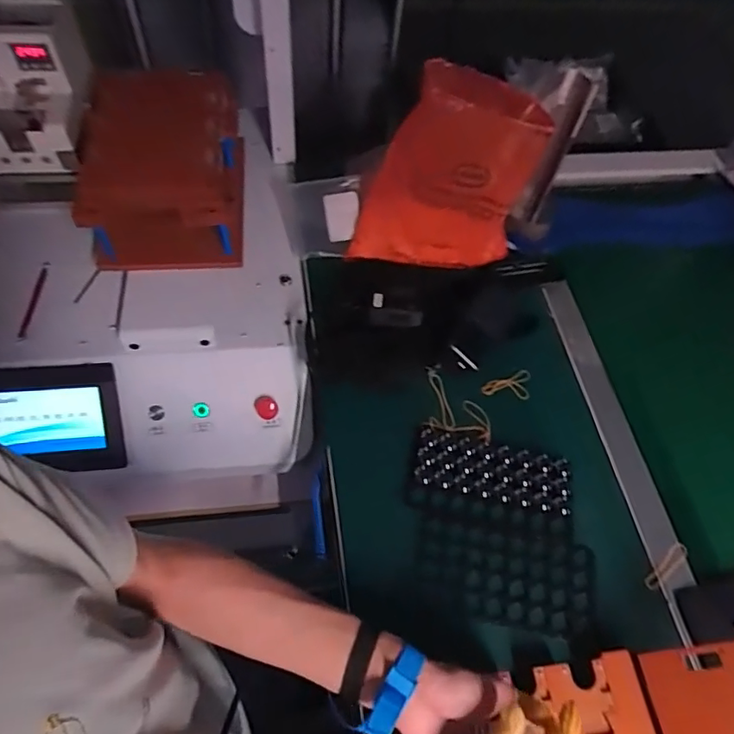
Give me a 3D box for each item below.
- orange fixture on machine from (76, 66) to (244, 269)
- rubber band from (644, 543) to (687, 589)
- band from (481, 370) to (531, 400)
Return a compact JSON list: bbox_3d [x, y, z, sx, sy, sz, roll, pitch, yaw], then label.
[{"bbox_3d":[-0.278,-0.275,0.762,0.197,0.126,0.256,-7,60,-9],"label":"orange fixture on machine"},{"bbox_3d":[0.350,0.231,0.636,0.072,0.006,0.015,-34,68,-21],"label":"rubber band"},{"bbox_3d":[0.194,0.030,0.739,0.073,0.009,0.038,-16,62,-15],"label":"band"}]

